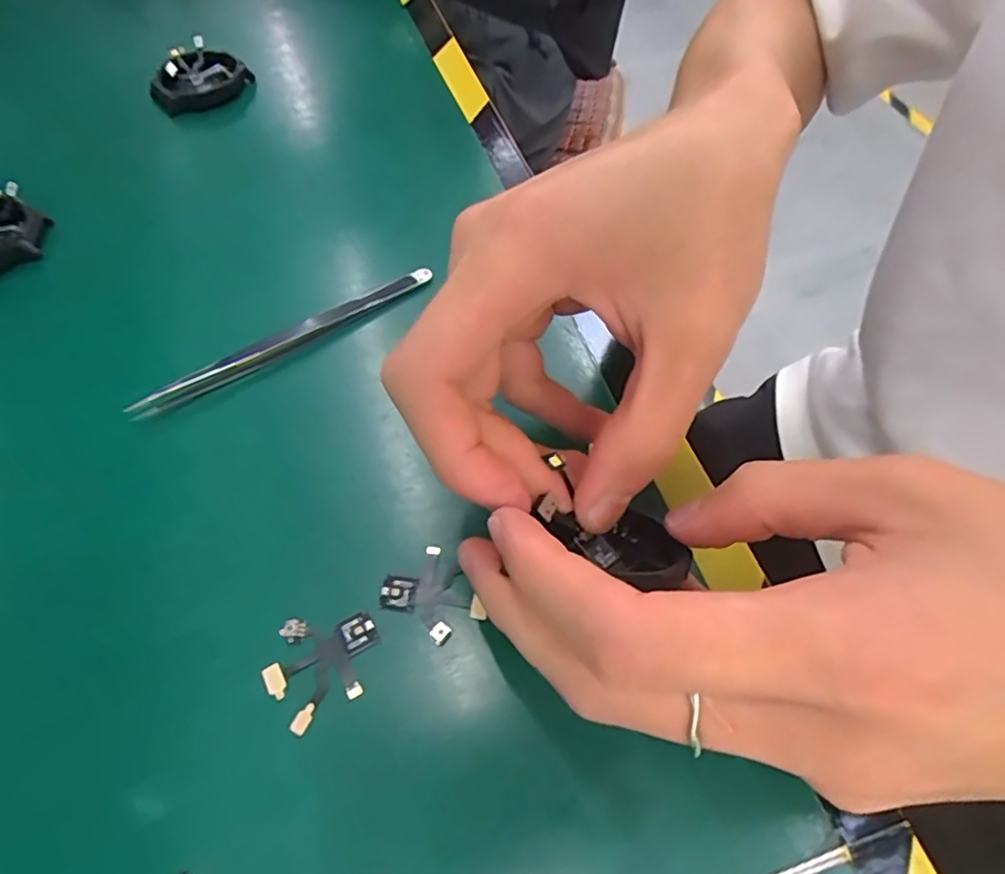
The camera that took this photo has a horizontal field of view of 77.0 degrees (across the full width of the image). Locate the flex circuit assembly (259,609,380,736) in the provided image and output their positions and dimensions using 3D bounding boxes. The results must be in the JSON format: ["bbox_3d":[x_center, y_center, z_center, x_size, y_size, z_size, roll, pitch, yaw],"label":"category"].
[{"bbox_3d":[-0.056,0.068,0.195,0.035,0.004,0.031,-28,61,-14],"label":"flex circuit assembly"}]

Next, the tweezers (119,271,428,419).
[{"bbox_3d":[-0.087,-0.041,0.262,0.131,0.010,0.009,-34,63,-18],"label":"tweezers"}]

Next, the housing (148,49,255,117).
[{"bbox_3d":[-0.178,-0.209,0.371,0.053,0.016,0.046,-33,62,-17],"label":"housing"}]

